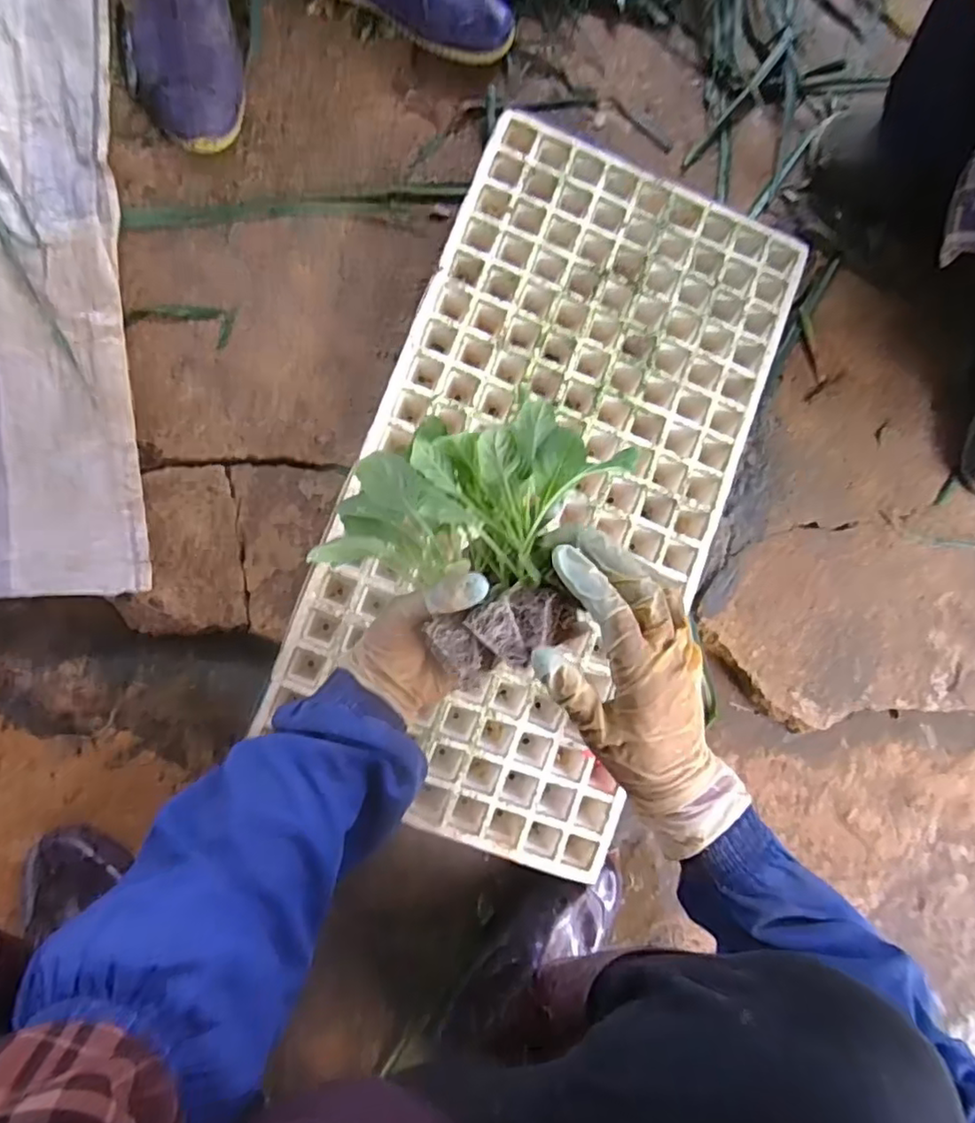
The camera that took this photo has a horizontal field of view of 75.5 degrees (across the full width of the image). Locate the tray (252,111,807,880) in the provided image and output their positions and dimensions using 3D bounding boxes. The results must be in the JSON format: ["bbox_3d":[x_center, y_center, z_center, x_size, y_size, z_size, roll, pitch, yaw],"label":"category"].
[{"bbox_3d":[0.058,-0.076,0.598,0.334,0.035,0.655,21,84,-5],"label":"tray"}]

